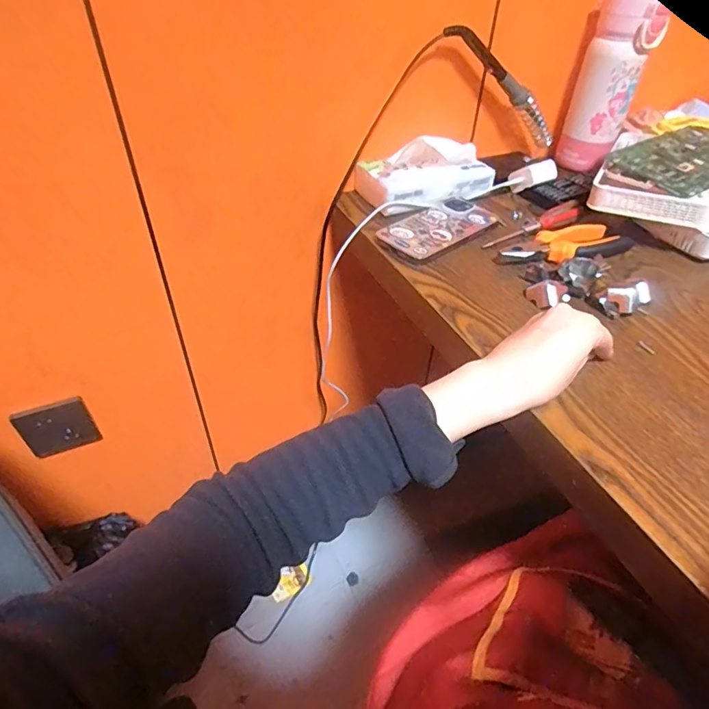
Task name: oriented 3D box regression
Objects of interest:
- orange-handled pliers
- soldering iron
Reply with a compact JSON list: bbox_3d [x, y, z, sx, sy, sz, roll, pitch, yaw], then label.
[{"bbox_3d":[0.223,-0.115,0.502,0.151,0.014,0.047,-13,45,-16],"label":"orange-handled pliers"},{"bbox_3d":[0.186,-0.321,0.584,0.225,0.025,0.036,24,29,-38],"label":"soldering iron"}]

